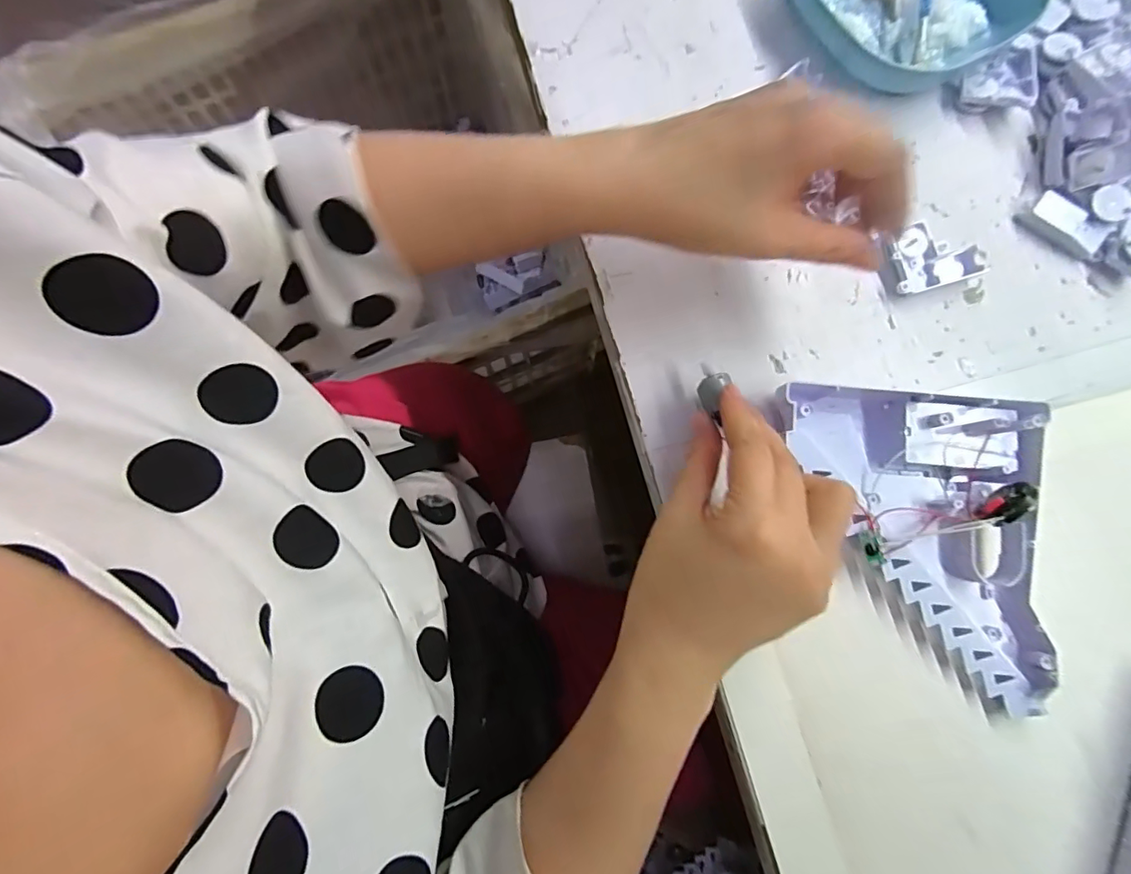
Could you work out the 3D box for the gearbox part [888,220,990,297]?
[{"bbox_3d":[0.223,-0.109,0.317,0.060,0.015,0.037,-14,79,-3],"label":"gearbox part"}]

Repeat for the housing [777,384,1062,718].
[{"bbox_3d":[0.177,0.051,0.273,0.130,0.033,0.156,3,78,1],"label":"housing"}]

